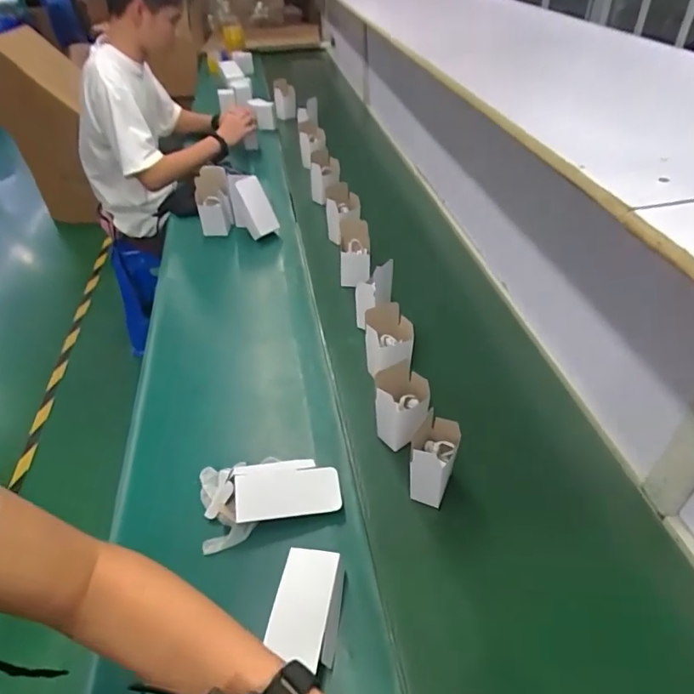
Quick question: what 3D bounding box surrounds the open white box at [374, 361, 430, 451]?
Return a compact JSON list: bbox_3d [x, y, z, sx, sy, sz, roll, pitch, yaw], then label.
[{"bbox_3d":[0.089,0.089,0.756,0.080,0.136,0.059,-24,45,-22],"label":"open white box"}]

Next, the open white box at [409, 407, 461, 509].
[{"bbox_3d":[0.117,0.158,0.698,0.060,0.101,0.074,14,44,19],"label":"open white box"}]

